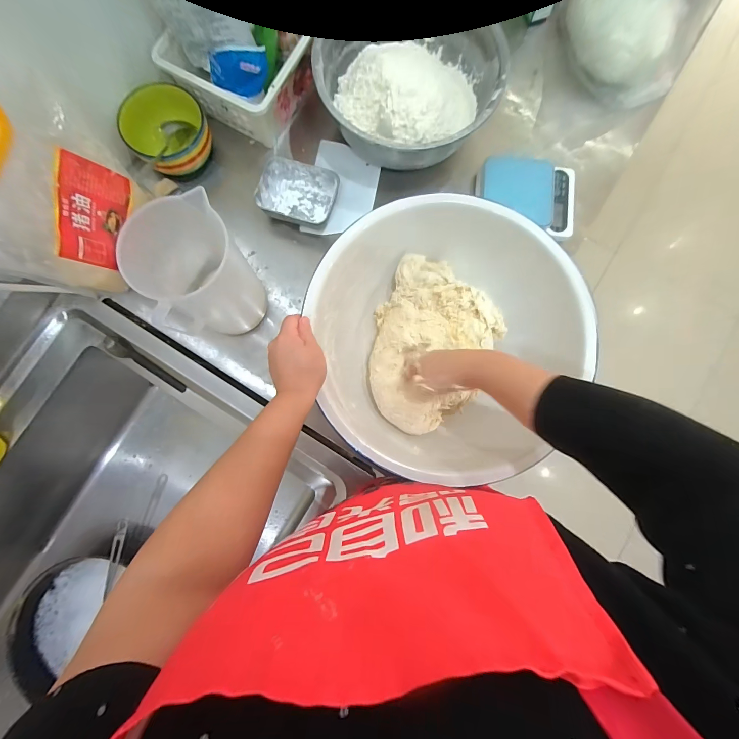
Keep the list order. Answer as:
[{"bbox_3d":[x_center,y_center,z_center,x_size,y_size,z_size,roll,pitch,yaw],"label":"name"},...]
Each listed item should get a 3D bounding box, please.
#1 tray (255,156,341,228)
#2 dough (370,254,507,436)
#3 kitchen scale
[{"bbox_3d":[-0.131,-0.317,0.586,0.135,0.040,0.106,20,84,1],"label":"tray"},{"bbox_3d":[0.109,-0.040,0.514,0.200,0.061,0.275,7,84,0],"label":"dough"},{"bbox_3d":[0.288,-0.318,0.603,0.182,0.039,0.130,8,84,0],"label":"kitchen scale"}]

